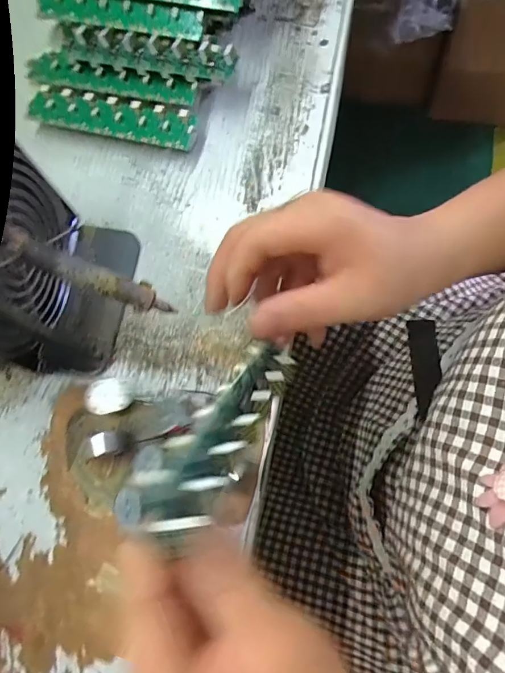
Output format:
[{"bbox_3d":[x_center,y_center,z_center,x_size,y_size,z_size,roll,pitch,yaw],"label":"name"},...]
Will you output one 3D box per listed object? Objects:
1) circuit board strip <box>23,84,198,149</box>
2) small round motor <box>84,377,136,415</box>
[{"bbox_3d":[-0.108,-0.167,0.345,0.132,0.018,0.029,13,76,12],"label":"circuit board strip"},{"bbox_3d":[-0.092,0.039,0.288,0.029,0.012,0.022,-5,73,7],"label":"small round motor"}]

